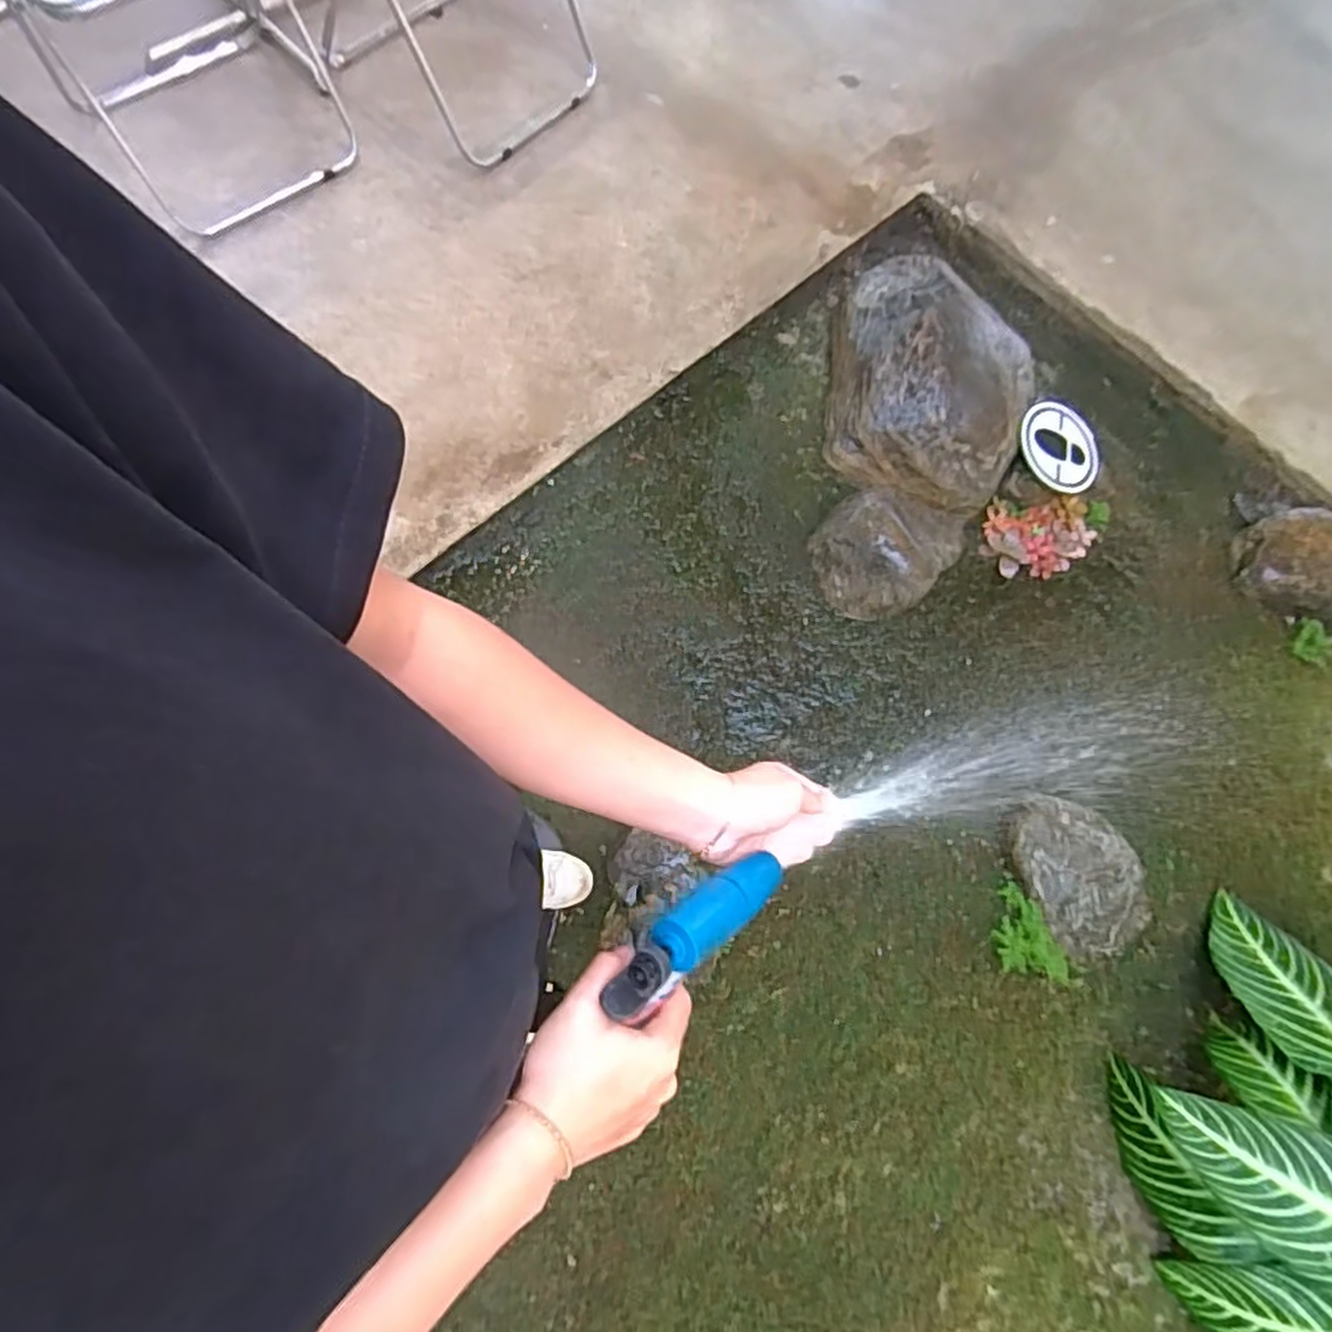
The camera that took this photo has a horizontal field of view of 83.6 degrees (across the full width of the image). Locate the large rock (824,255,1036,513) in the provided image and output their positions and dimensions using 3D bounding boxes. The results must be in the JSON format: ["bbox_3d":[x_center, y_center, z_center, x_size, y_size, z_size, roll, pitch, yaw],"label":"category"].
[{"bbox_3d":[0.529,-0.598,1.487,0.366,0.182,0.576,9,71,-1],"label":"large rock"}]

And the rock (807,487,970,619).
[{"bbox_3d":[0.416,-0.231,1.401,0.230,0.087,0.289,42,75,13],"label":"rock"}]

